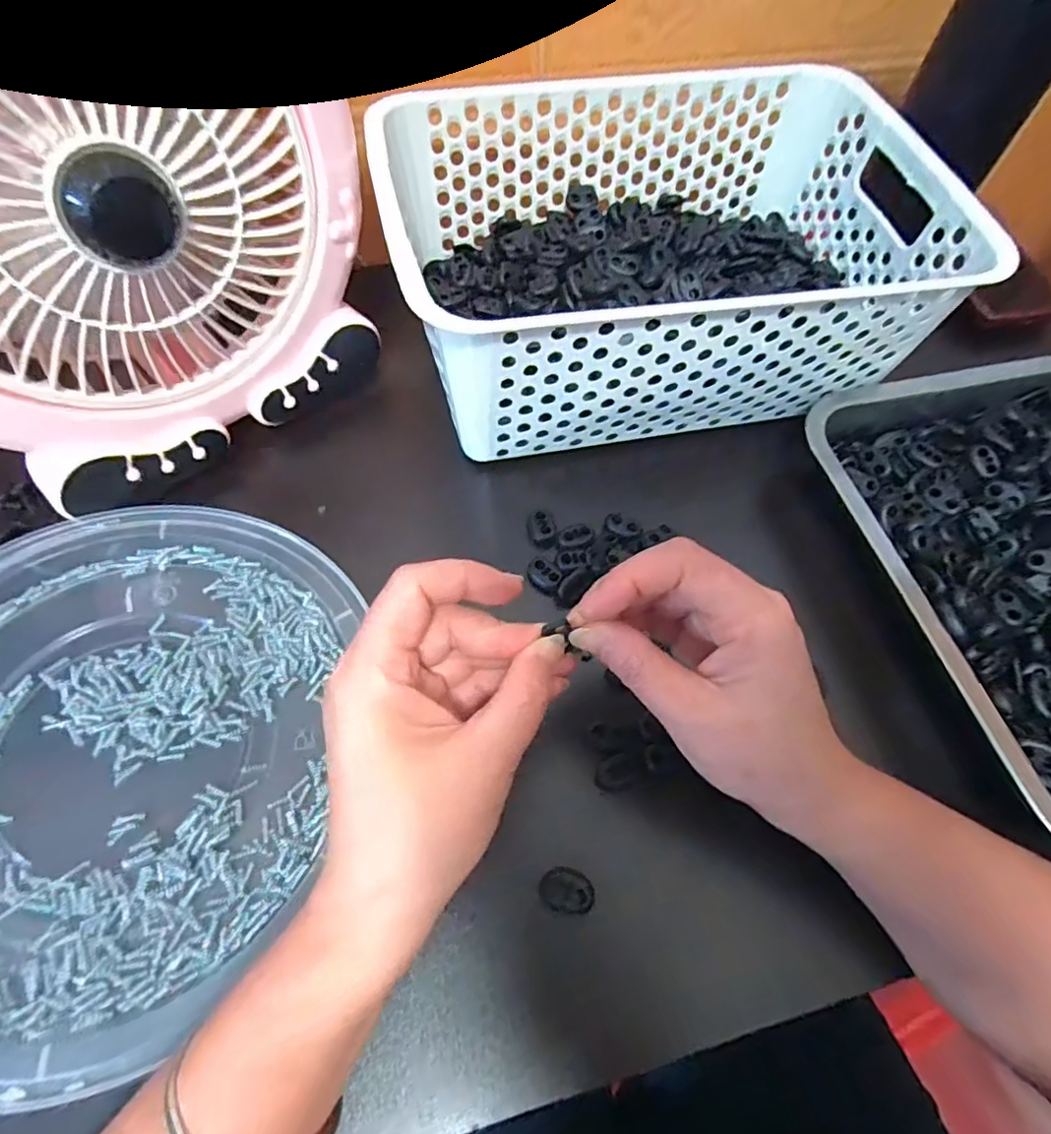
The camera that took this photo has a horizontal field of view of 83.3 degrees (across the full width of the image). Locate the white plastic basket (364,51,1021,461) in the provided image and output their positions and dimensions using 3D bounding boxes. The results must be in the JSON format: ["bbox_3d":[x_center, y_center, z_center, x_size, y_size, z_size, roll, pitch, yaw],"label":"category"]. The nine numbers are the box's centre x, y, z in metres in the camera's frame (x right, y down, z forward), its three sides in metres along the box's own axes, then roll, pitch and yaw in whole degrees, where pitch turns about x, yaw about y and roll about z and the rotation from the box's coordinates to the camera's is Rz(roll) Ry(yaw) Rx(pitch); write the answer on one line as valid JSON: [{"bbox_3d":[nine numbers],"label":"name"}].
[{"bbox_3d":[0.077,-0.202,0.368,0.311,0.092,0.235,-9,62,-8],"label":"white plastic basket"}]

